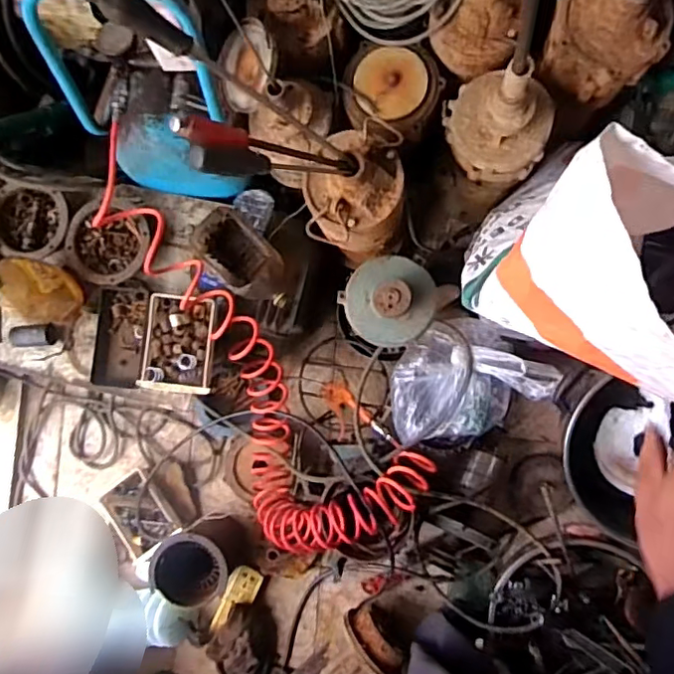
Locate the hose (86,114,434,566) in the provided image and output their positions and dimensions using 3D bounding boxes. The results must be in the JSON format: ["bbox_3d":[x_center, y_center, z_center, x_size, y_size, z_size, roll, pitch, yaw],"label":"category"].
[{"bbox_3d":[-0.172,0.066,1.014,0.311,0.361,0.762,-40,84,4],"label":"hose"}]

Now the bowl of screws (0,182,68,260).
[{"bbox_3d":[-0.543,-0.207,1.029,0.123,0.034,0.136,7,89,7],"label":"bowl of screws"}]

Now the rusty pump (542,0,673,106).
[{"bbox_3d":[0.397,-0.448,0.832,0.166,0.201,0.137,26,91,7],"label":"rusty pump"}]

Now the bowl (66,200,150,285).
[{"bbox_3d":[-0.403,-0.171,1.038,0.141,0.072,0.148,0,88,7],"label":"bowl"}]

